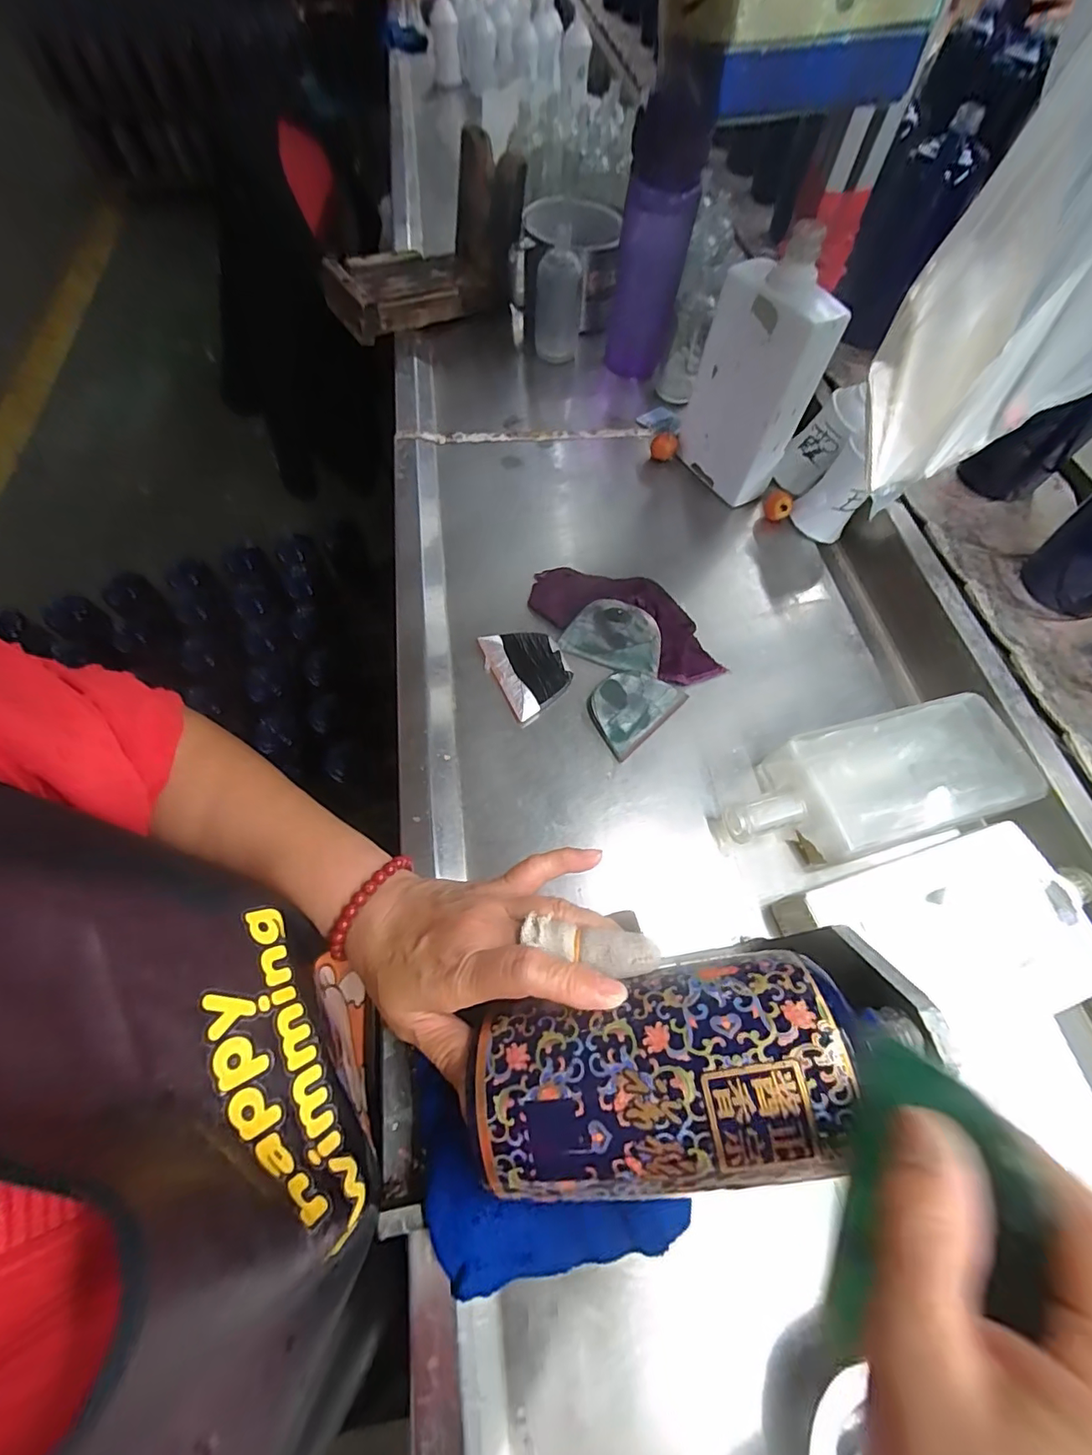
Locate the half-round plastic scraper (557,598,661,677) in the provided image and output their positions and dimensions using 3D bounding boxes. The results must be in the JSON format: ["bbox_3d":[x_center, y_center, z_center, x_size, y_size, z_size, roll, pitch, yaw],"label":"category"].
[{"bbox_3d":[0.059,-0.080,0.445,0.083,0.005,0.054,21,96,8],"label":"half-round plastic scraper"}]

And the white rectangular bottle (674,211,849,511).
[{"bbox_3d":[0.193,-0.322,0.495,0.048,0.197,0.109,-26,67,-17],"label":"white rectangular bottle"}]

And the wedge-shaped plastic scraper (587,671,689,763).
[{"bbox_3d":[0.070,-0.019,0.429,0.079,0.011,0.057,-40,71,-22],"label":"wedge-shaped plastic scraper"}]

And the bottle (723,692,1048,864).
[{"bbox_3d":[0.240,0.044,0.388,0.229,0.047,0.091,-13,64,-10],"label":"bottle"}]

